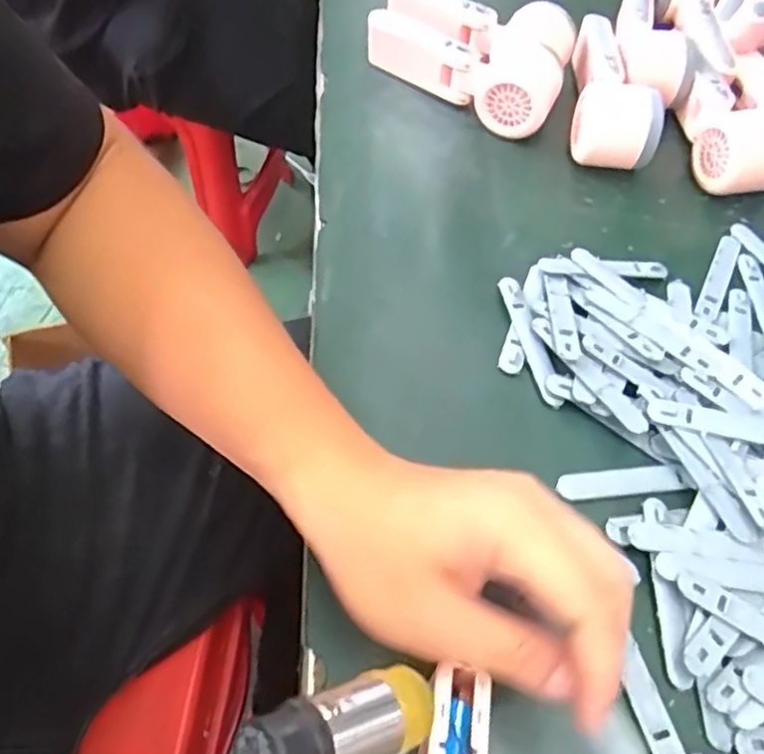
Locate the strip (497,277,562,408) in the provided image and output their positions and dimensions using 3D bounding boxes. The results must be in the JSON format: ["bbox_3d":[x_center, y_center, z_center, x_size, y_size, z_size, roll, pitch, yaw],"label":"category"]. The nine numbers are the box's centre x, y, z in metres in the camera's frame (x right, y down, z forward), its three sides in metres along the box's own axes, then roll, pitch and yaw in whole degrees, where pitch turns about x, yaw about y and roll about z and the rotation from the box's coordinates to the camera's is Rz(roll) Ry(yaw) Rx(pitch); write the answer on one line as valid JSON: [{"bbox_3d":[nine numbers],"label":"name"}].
[{"bbox_3d":[0.094,-0.024,0.440,0.014,0.009,0.096,-9,59,-10],"label":"strip"}]

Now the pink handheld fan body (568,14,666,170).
[{"bbox_3d":[0.192,-0.240,0.574,0.065,0.050,0.158,9,57,1],"label":"pink handheld fan body"}]

